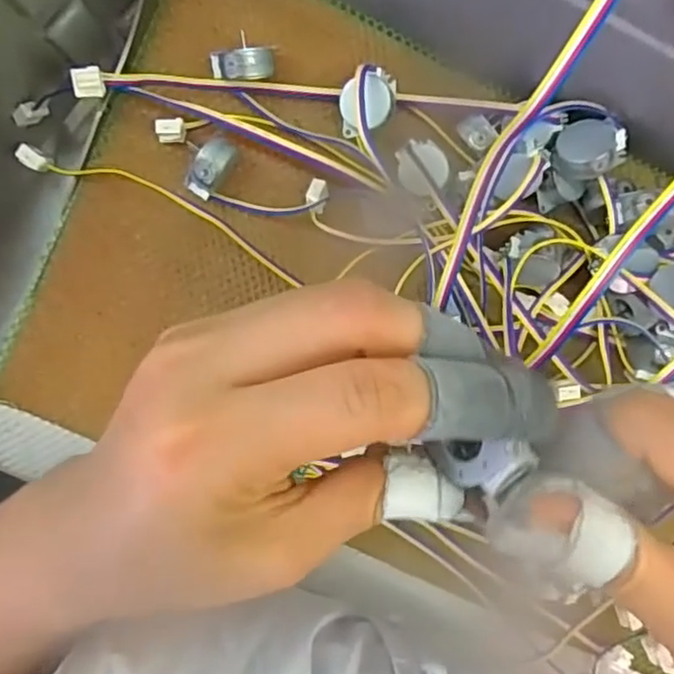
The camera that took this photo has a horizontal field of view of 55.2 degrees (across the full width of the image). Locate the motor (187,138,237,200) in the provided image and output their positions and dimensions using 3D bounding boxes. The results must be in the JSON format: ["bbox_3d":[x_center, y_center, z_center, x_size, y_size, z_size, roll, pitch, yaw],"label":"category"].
[{"bbox_3d":[-0.059,-0.079,0.296,0.016,0.024,0.028,38,92,-5],"label":"motor"}]

